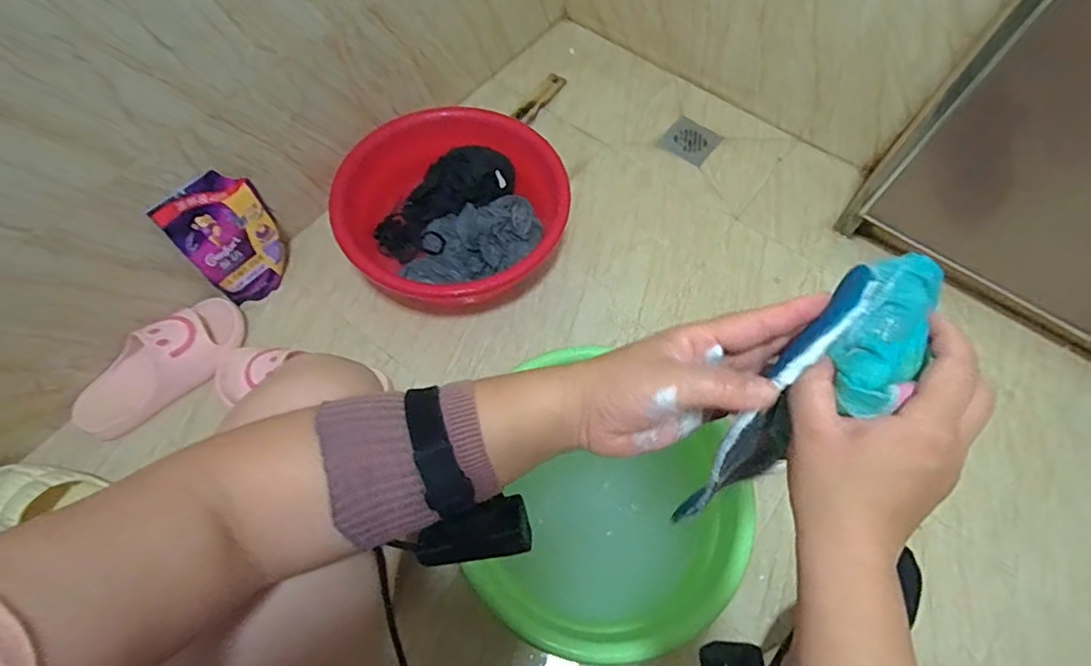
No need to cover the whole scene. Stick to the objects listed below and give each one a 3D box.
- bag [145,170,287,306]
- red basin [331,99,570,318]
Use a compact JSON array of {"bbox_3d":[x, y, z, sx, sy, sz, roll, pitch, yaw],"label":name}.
[{"bbox_3d":[-0.486,-0.144,0.872,0.064,0.212,0.139,32,67,14],"label":"bag"},{"bbox_3d":[-0.150,-0.212,0.935,0.357,0.147,0.358,1,64,-1],"label":"red basin"}]

